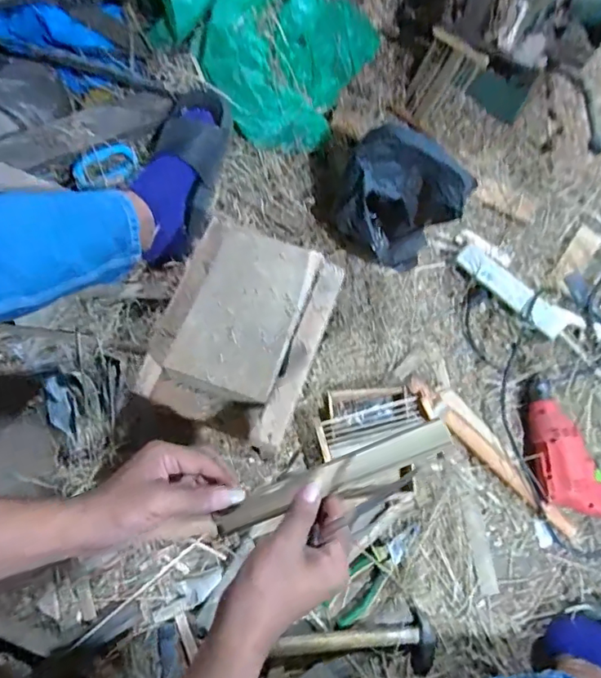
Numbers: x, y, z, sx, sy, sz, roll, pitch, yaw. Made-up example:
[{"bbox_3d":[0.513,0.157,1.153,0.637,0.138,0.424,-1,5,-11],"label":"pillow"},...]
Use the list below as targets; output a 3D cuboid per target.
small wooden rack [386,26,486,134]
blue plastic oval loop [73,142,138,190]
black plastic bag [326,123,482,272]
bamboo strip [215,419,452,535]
[{"bbox_3d":[0.232,-0.434,0.892,0.094,0.159,0.020,33,50,-5],"label":"small wooden rack"},{"bbox_3d":[-0.316,-0.281,0.838,0.103,0.020,0.057,-22,111,-13],"label":"blue plastic oval loop"},{"bbox_3d":[0.128,-0.177,0.757,0.165,0.170,0.128,41,73,12],"label":"black plastic bag"},{"bbox_3d":[0.024,0.119,0.441,0.212,0.008,0.025,-25,69,11],"label":"bamboo strip"}]

